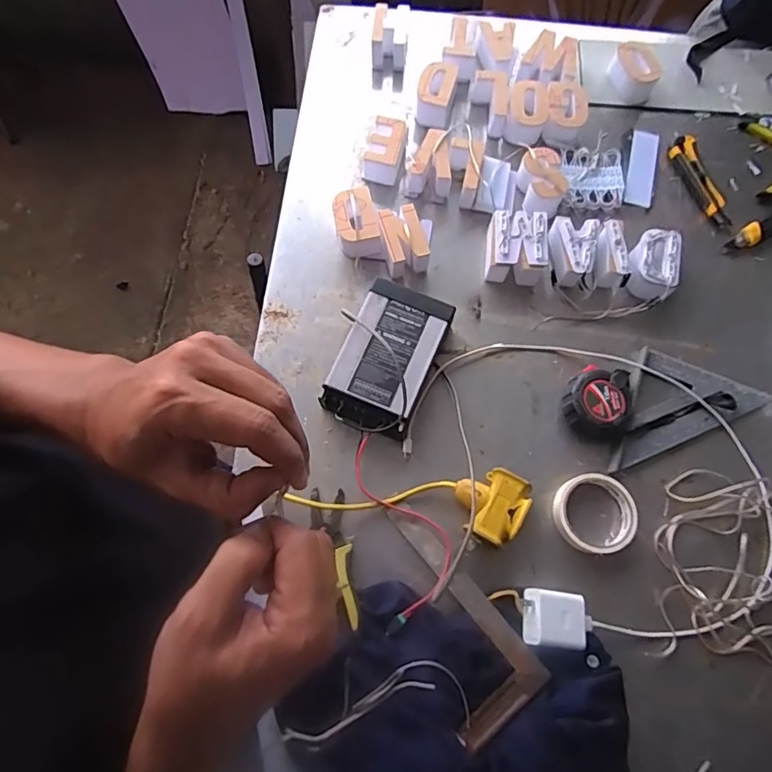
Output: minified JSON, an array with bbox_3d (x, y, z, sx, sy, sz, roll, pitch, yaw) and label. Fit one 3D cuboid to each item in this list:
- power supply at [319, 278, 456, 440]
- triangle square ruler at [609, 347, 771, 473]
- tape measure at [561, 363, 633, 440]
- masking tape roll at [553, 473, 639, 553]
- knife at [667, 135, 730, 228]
[{"bbox_3d":[-0.001,-0.038,0.659,0.119,0.055,0.190,23,73,6],"label":"power supply"},{"bbox_3d":[0.366,0.011,0.670,0.228,0.019,0.119,-21,74,-8],"label":"triangle square ruler"},{"bbox_3d":[0.261,0.015,0.651,0.078,0.029,0.092,17,73,4],"label":"tape measure"},{"bbox_3d":[0.246,0.148,0.613,0.096,0.016,0.089,0,72,-1],"label":"masking tape roll"},{"bbox_3d":[0.468,-0.307,0.785,0.045,0.012,0.155,-13,73,-5],"label":"knife"}]

